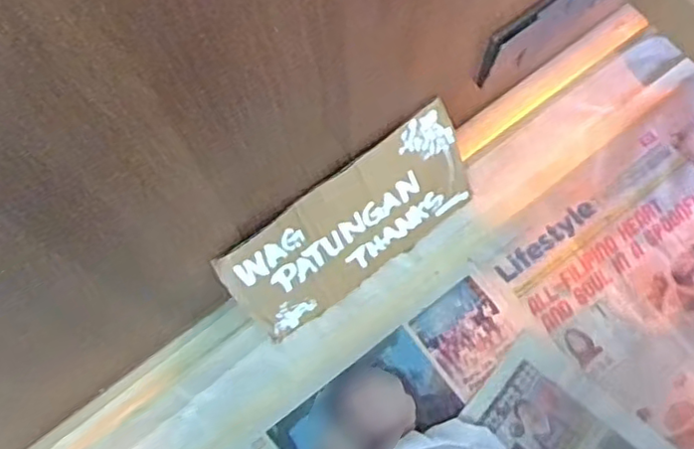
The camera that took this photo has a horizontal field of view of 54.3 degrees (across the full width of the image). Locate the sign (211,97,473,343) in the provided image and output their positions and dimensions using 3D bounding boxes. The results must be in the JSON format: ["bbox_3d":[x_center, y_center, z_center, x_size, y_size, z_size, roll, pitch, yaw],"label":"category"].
[{"bbox_3d":[0.008,0.002,0.556,0.220,0.120,0.009,-37,45,-12],"label":"sign"}]

